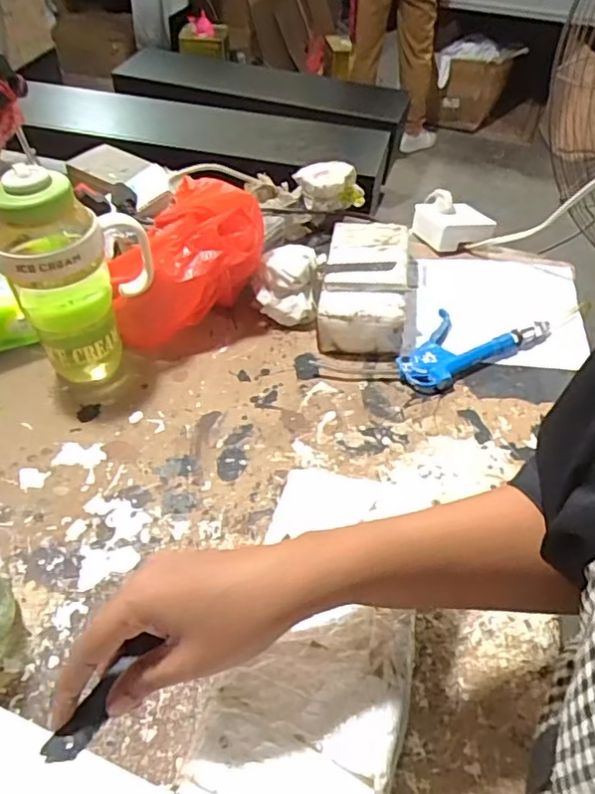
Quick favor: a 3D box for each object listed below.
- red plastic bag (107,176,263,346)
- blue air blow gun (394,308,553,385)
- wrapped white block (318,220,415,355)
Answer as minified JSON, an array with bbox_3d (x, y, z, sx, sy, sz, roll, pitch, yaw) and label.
[{"bbox_3d":[-0.143,-0.162,0.724,0.193,0.142,0.114,-32,58,-27],"label":"red plastic bag"},{"bbox_3d":[0.197,-0.075,0.706,0.190,0.026,0.096,-21,54,-20],"label":"blue air blow gun"},{"bbox_3d":[0.087,-0.147,0.753,0.108,0.054,0.204,7,49,2],"label":"wrapped white block"}]

